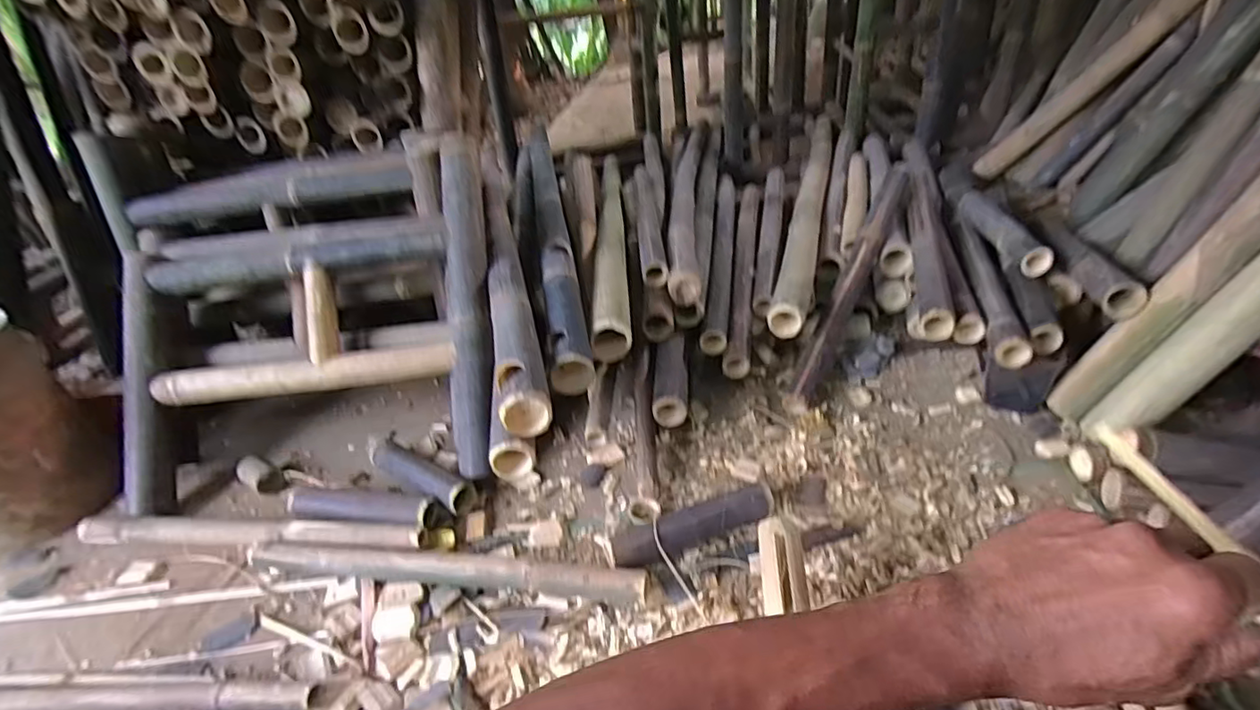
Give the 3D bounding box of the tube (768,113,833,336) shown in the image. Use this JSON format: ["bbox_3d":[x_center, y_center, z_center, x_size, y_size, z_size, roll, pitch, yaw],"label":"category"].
[{"bbox_3d":[0.508,-0.447,1.597,0.078,0.081,1.363,6,37,18],"label":"tube"}]

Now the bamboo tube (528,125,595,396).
[{"bbox_3d":[-0.191,-0.325,1.364,0.069,0.067,1.323,-11,35,-5],"label":"bamboo tube"}]

